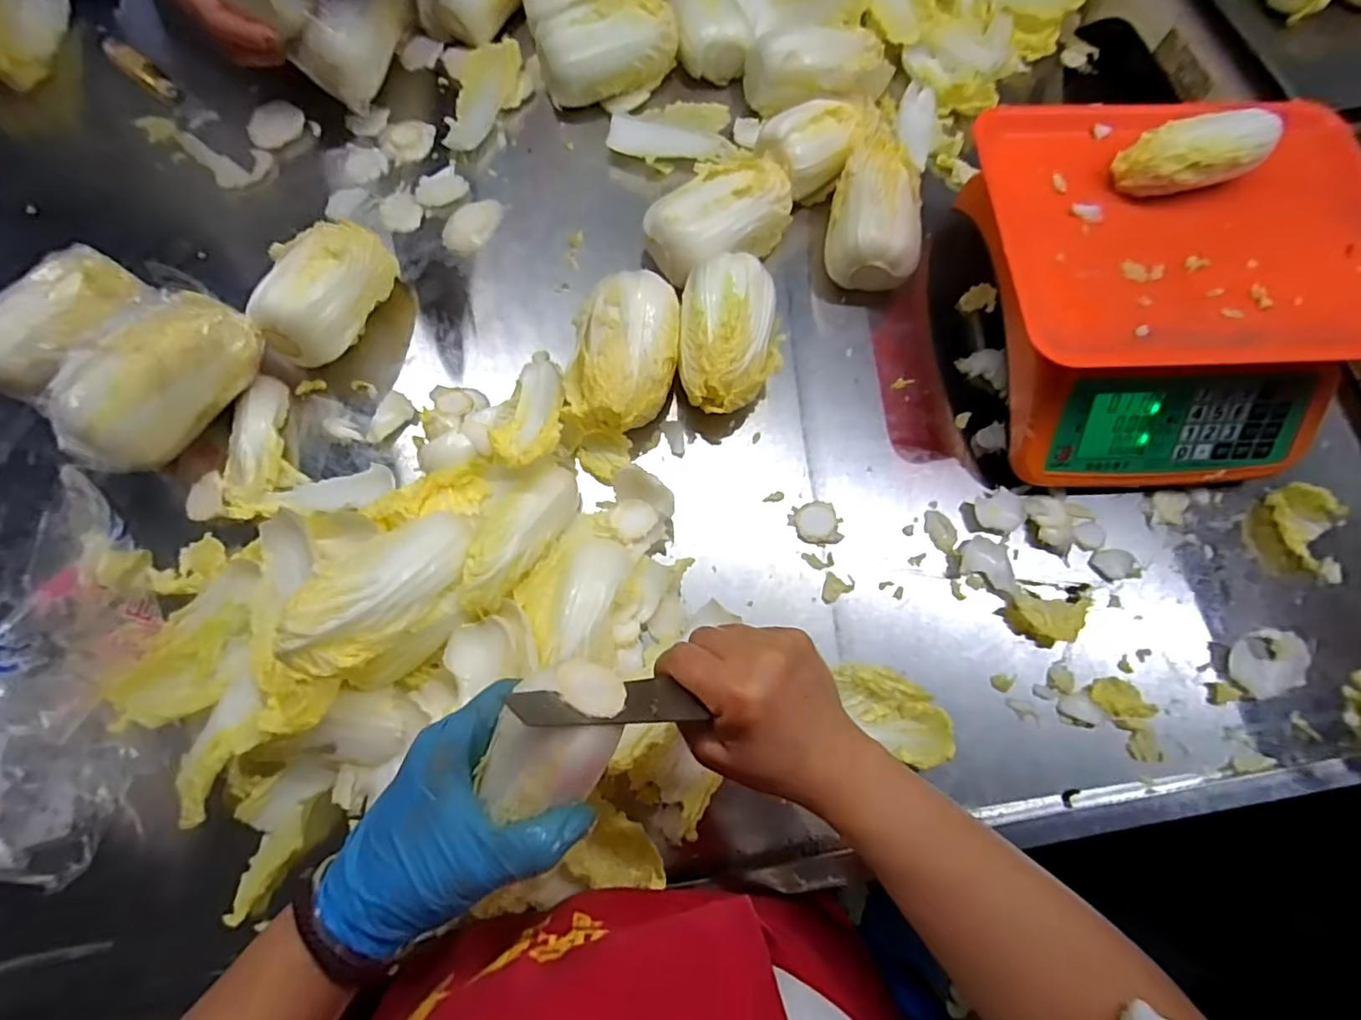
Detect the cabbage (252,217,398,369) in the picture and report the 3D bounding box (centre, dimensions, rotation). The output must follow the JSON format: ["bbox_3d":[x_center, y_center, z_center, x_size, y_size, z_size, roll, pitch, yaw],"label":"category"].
[{"bbox_3d":[-0.292,-0.176,0.494,0.073,0.070,0.121,21,73,5],"label":"cabbage"}]

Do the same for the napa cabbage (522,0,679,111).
[{"bbox_3d":[-0.082,-0.474,0.593,0.129,0.073,0.129,1,72,-2],"label":"napa cabbage"}]

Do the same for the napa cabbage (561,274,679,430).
[{"bbox_3d":[-0.045,-0.124,0.487,0.081,0.068,0.119,8,72,0],"label":"napa cabbage"}]

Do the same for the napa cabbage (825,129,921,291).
[{"bbox_3d":[0.173,-0.261,0.536,0.073,0.063,0.132,9,72,1],"label":"napa cabbage"}]

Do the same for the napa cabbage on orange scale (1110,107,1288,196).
[{"bbox_3d":[0.377,-0.260,0.439,0.107,0.046,0.044,-10,73,-5],"label":"napa cabbage on orange scale"}]

